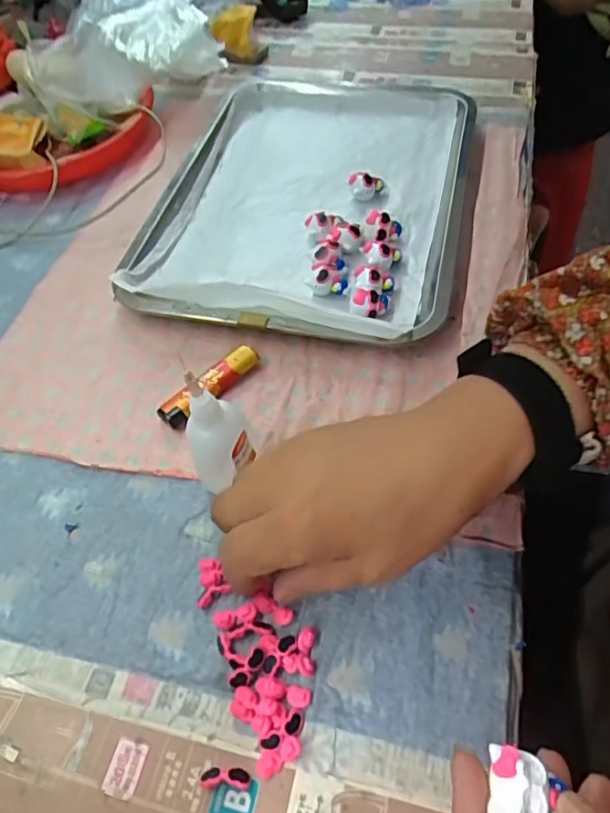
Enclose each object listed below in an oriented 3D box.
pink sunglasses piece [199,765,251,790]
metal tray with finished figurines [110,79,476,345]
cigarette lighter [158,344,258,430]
[{"bbox_3d":[-0.038,0.175,0.270,0.023,0.006,0.009,-1,55,3],"label":"pink sunglasses piece"},{"bbox_3d":[0.008,-0.189,0.501,0.252,0.032,0.325,10,56,10],"label":"metal tray with finished figurines"},{"bbox_3d":[-0.066,-0.014,0.398,0.019,0.017,0.078,37,65,25],"label":"cigarette lighter"}]

